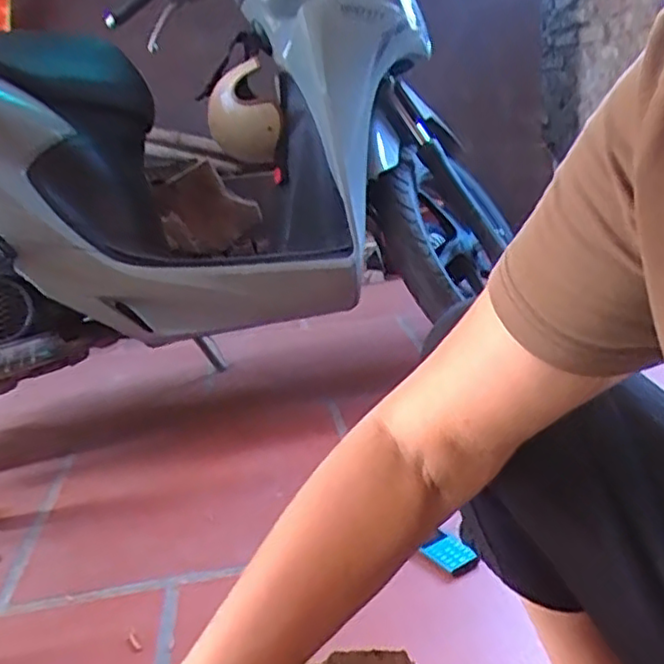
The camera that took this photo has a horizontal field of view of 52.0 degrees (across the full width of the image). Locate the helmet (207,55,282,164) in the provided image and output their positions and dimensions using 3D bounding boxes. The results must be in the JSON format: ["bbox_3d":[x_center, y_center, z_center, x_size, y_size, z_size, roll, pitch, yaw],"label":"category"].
[{"bbox_3d":[-0.173,-0.431,1.342,0.132,0.183,0.166,-6,16,-5],"label":"helmet"}]

